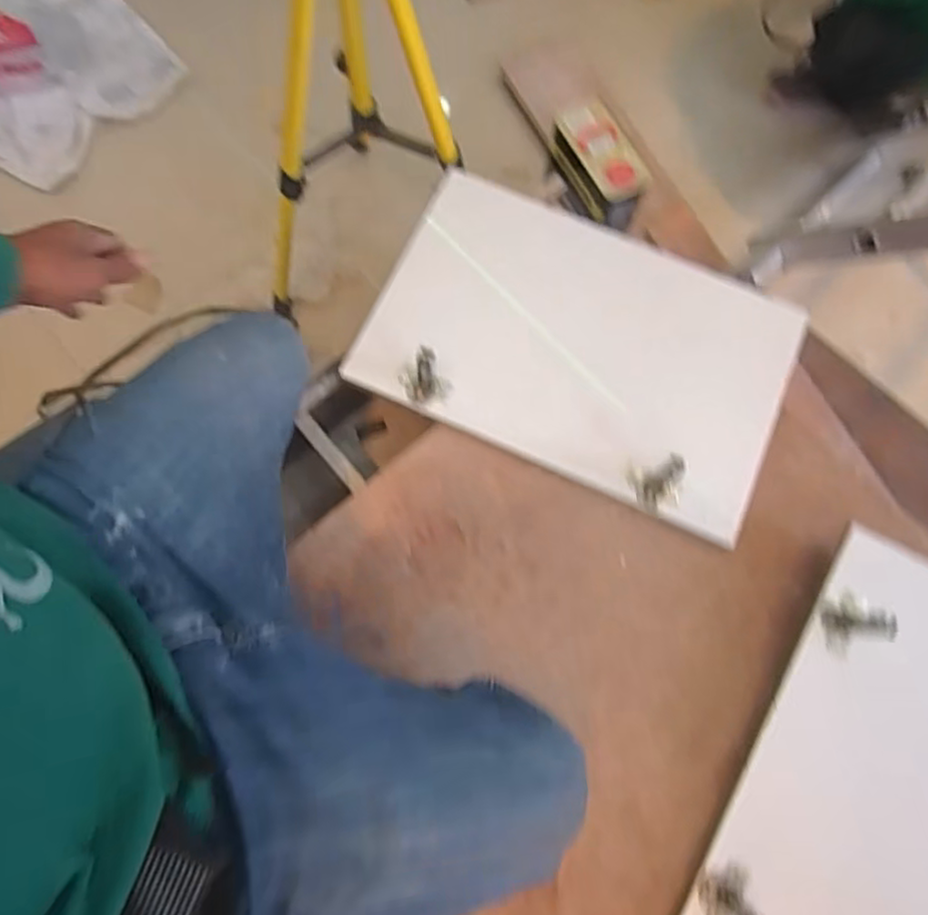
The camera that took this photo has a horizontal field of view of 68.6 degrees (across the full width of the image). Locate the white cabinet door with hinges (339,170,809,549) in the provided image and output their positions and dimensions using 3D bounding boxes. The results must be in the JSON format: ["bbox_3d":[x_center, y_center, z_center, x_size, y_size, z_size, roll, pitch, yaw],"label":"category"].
[{"bbox_3d":[0.142,-0.142,0.803,0.490,0.073,0.318,24,78,6],"label":"white cabinet door with hinges"}]

